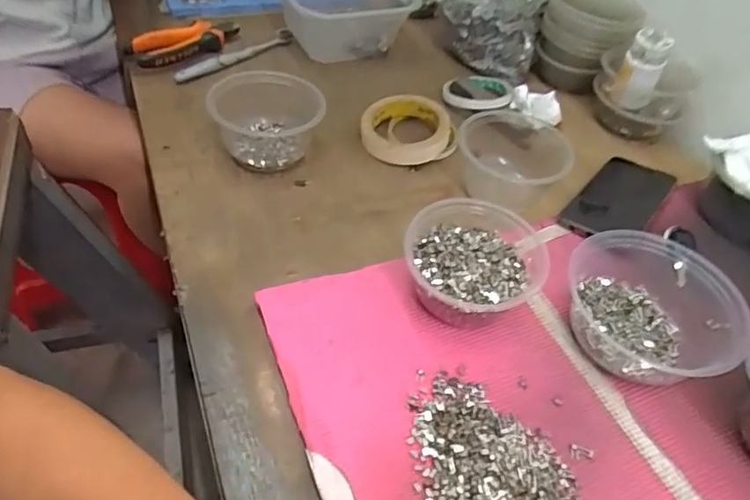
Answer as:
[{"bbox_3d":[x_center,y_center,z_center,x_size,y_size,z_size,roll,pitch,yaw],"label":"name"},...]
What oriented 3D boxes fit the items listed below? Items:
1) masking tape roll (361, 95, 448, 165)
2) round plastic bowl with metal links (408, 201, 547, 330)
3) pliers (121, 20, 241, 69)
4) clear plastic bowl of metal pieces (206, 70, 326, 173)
[{"bbox_3d":[0.038,-0.139,0.630,0.103,0.033,0.099,3,48,-3],"label":"masking tape roll"},{"bbox_3d":[0.086,0.009,0.472,0.120,0.059,0.132,10,48,3],"label":"round plastic bowl with metal links"},{"bbox_3d":[-0.236,-0.265,0.702,0.145,0.030,0.050,-29,57,-28],"label":"pliers"},{"bbox_3d":[-0.113,-0.135,0.582,0.116,0.067,0.095,-1,48,-7],"label":"clear plastic bowl of metal pieces"}]

